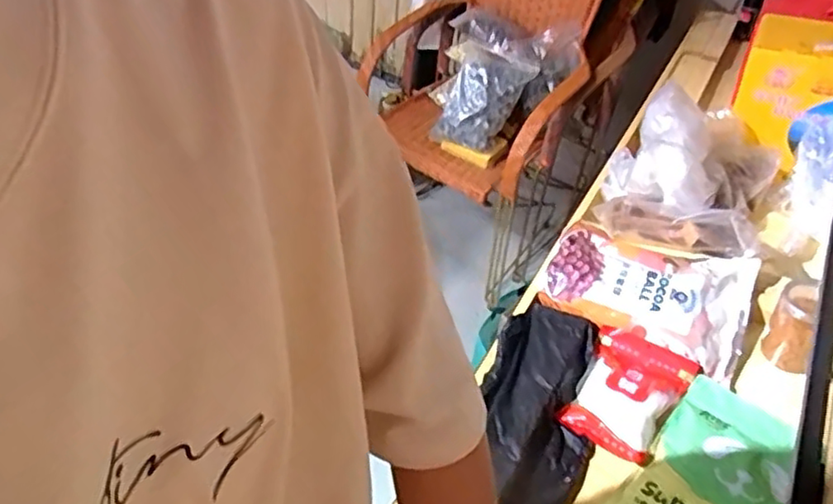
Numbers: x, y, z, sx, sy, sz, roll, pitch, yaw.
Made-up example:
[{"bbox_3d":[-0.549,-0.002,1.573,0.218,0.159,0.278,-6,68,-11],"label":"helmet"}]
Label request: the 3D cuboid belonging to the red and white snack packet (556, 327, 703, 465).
[{"bbox_3d":[0.301,0.198,0.921,0.134,0.019,0.189,28,48,21],"label":"red and white snack packet"}]

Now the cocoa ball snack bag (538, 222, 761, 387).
[{"bbox_3d":[0.364,0.057,1.027,0.301,0.035,0.194,22,64,16],"label":"cocoa ball snack bag"}]

